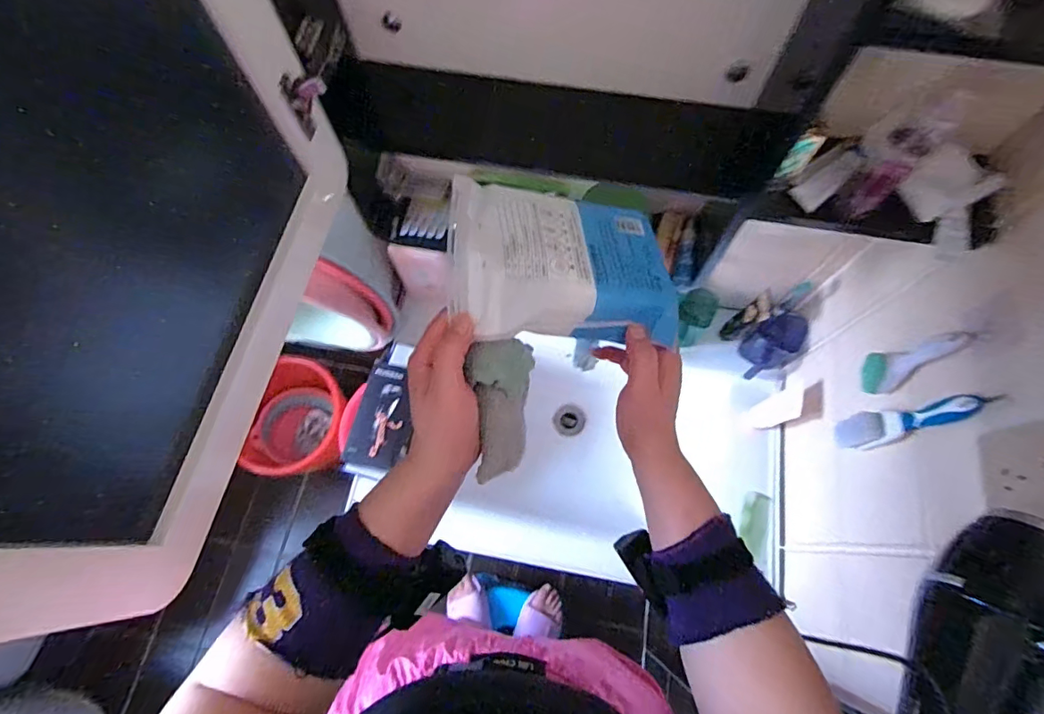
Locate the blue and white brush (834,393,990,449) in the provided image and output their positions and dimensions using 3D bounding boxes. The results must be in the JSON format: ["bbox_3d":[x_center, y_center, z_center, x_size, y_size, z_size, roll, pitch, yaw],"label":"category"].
[{"bbox_3d":[0.407,0.070,0.543,0.031,0.175,0.040,-10,70,-3],"label":"blue and white brush"}]

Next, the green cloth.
[{"bbox_3d":[-0.016,0.040,0.375,0.044,0.019,0.104,1,96,1],"label":"green cloth"}]

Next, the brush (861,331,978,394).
[{"bbox_3d":[0.417,0.005,0.544,0.026,0.134,0.039,14,71,6],"label":"brush"}]

